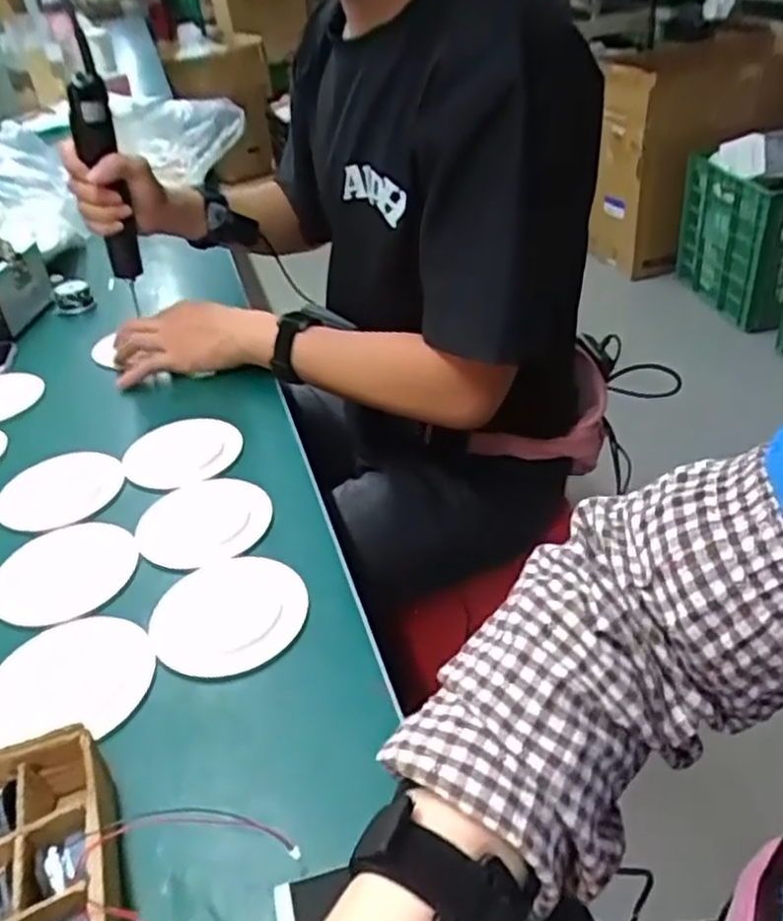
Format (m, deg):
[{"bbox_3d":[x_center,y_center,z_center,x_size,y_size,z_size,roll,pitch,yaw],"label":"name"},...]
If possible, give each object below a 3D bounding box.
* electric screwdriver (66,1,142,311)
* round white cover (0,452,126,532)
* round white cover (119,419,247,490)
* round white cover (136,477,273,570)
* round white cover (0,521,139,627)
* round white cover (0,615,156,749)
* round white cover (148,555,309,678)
[{"bbox_3d":[-0.298,-0.295,0.789,0.042,0.290,0.030,0,37,9],"label":"electric screwdriver"},{"bbox_3d":[-0.280,0.024,0.633,0.086,0.008,0.101,20,43,31],"label":"round white cover"},{"bbox_3d":[-0.186,-0.009,0.664,0.099,0.006,0.090,-4,35,3],"label":"round white cover"},{"bbox_3d":[-0.149,0.044,0.589,0.101,0.012,0.106,-4,35,3],"label":"round white cover"},{"bbox_3d":[-0.242,0.082,0.553,0.097,0.004,0.101,-4,35,3],"label":"round white cover"},{"bbox_3d":[-0.202,0.134,0.471,0.101,0.004,0.091,-5,35,0],"label":"round white cover"},{"bbox_3d":[-0.110,0.099,0.504,0.101,0.007,0.099,-4,35,3],"label":"round white cover"}]

